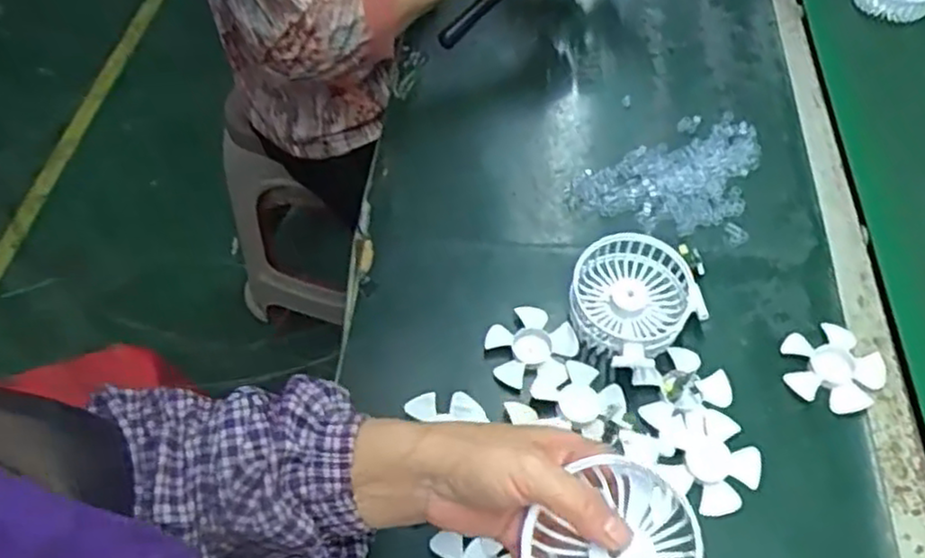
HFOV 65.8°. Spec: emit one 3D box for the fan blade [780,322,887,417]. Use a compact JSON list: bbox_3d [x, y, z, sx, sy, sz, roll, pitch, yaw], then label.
[{"bbox_3d":[0.277,0.065,0.538,0.069,0.012,0.067,0,54,0],"label":"fan blade"}]

